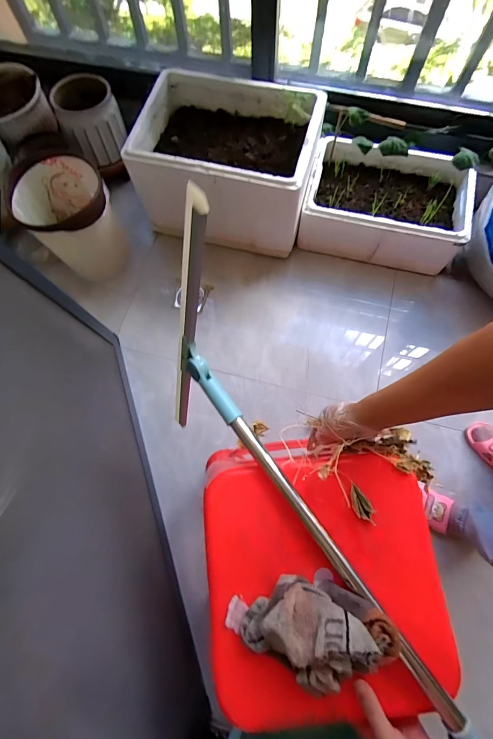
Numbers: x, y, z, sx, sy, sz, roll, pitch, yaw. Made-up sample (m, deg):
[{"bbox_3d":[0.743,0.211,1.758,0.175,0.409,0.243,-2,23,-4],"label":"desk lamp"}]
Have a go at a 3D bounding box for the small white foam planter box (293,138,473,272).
[{"bbox_3d":[0.413,-0.498,1.062,0.448,0.181,0.302,13,74,5],"label":"small white foam planter box"}]

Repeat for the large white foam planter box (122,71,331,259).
[{"bbox_3d":[-0.054,-0.604,1.015,0.477,0.295,0.356,13,74,5],"label":"large white foam planter box"}]

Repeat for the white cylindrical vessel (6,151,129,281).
[{"bbox_3d":[-0.488,-0.419,1.007,0.232,0.246,0.231,0,73,1],"label":"white cylindrical vessel"}]

